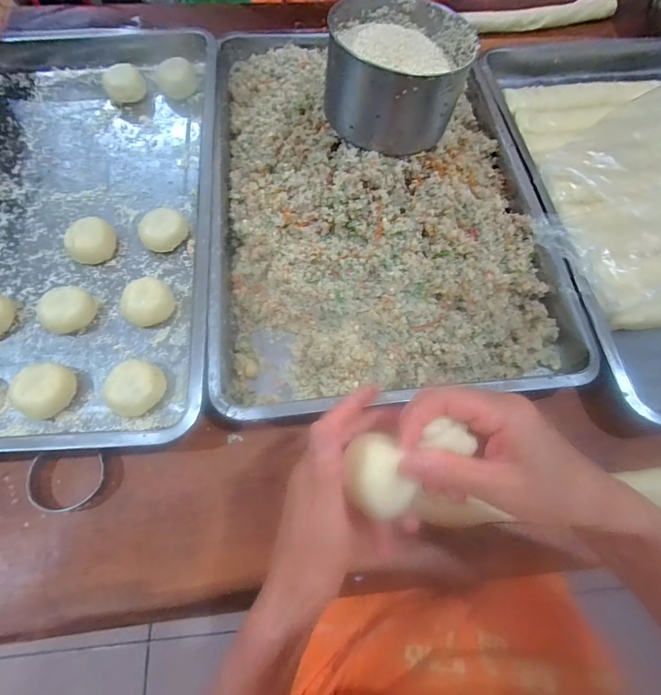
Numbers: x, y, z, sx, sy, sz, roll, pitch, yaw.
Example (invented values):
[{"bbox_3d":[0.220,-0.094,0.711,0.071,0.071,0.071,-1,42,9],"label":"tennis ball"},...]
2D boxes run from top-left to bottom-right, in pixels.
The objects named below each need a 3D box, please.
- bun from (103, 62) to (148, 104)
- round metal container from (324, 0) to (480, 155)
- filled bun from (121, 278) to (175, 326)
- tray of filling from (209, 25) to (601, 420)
[{"bbox_3d":[-0.303,-0.389,0.563,0.054,0.030,0.049,-25,71,-12],"label":"bun"},{"bbox_3d":[0.064,-0.276,0.393,0.133,0.085,0.131,1,68,-2],"label":"round metal container"},{"bbox_3d":[-0.200,-0.050,0.418,0.052,0.024,0.045,-37,74,-16],"label":"filled bun"},{"bbox_3d":[0.054,-0.217,0.468,0.395,0.108,0.579,-4,68,-4],"label":"tray of filling"}]

